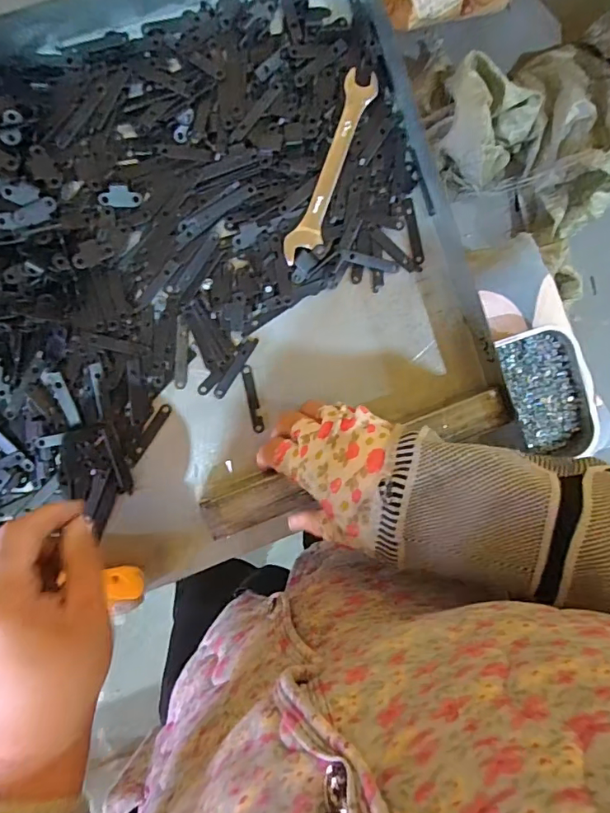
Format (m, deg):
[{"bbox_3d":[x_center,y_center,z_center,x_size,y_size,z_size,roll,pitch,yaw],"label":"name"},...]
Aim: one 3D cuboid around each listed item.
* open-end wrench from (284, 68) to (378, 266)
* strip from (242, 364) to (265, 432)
[{"bbox_3d":[0.019,-0.174,0.371,0.024,0.006,0.145,20,92,-7],"label":"open-end wrench"},{"bbox_3d":[-0.040,-0.005,0.388,0.009,0.004,0.052,-12,95,-5],"label":"strip"}]

